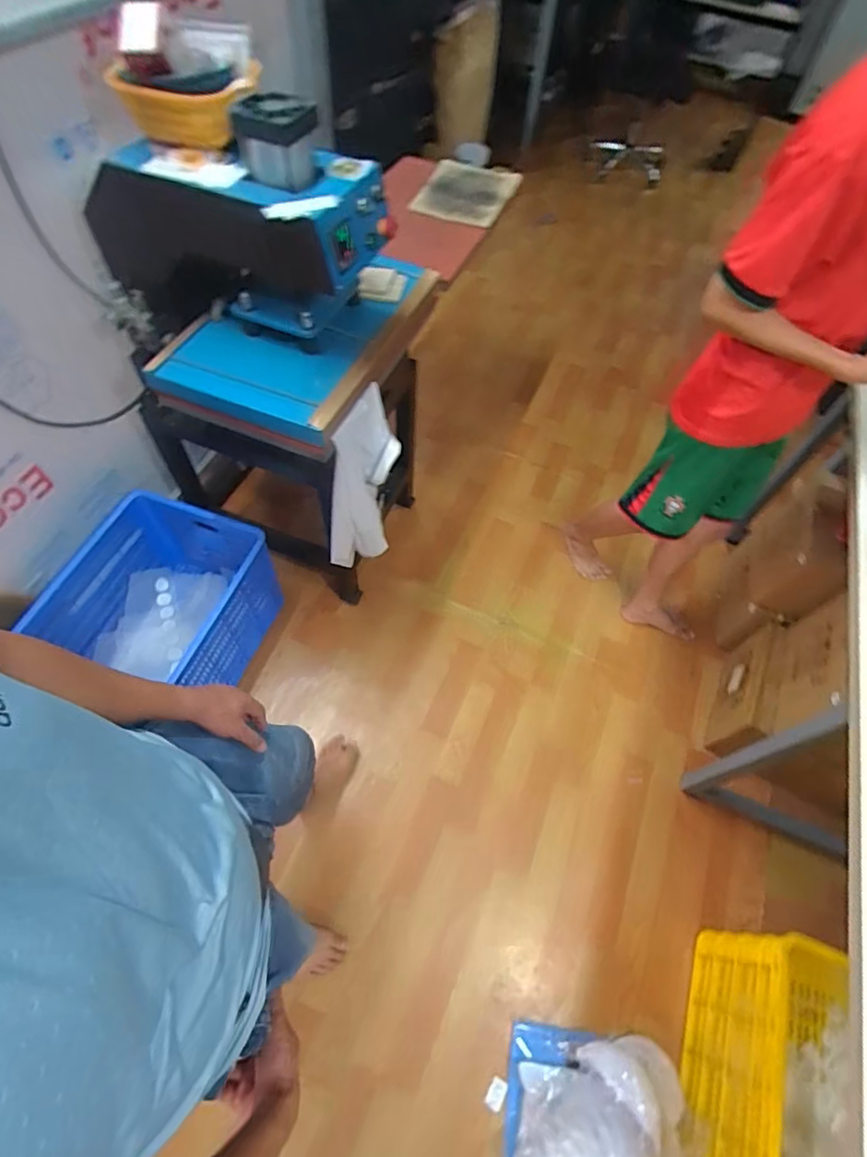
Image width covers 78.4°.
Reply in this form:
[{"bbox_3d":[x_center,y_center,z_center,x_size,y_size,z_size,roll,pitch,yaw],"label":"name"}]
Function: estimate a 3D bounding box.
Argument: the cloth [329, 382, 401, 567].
[{"bbox_3d":[-0.172,-0.211,1.296,0.088,0.441,0.243,38,64,18],"label":"cloth"}]

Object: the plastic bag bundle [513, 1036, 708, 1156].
[{"bbox_3d":[0.344,1.126,1.043,0.374,0.188,0.325,3,59,-2],"label":"plastic bag bundle"}]

